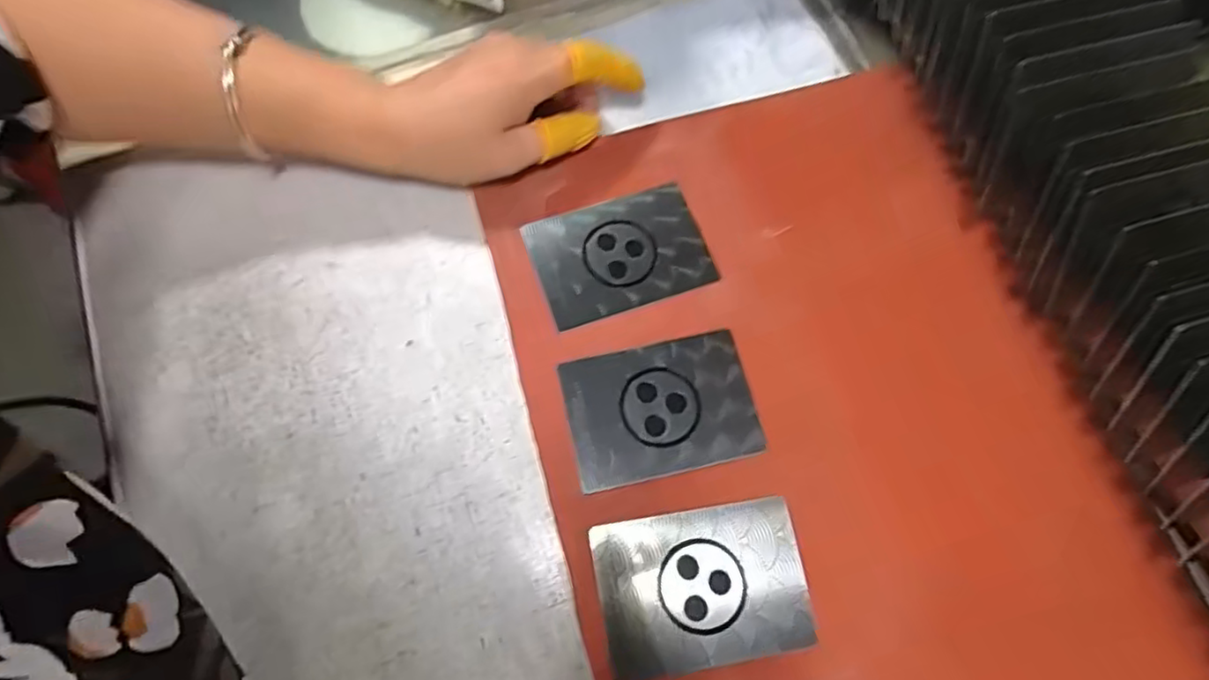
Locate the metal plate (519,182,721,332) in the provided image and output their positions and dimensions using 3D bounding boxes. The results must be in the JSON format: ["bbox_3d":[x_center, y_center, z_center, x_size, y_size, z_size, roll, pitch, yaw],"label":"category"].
[{"bbox_3d":[0.007,-0.043,0.328,0.083,0.006,0.058,-18,77,-5],"label":"metal plate"}]

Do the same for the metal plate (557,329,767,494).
[{"bbox_3d":[0.025,0.031,0.302,0.084,0.004,0.061,-14,71,-1],"label":"metal plate"}]

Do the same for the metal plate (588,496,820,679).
[{"bbox_3d":[0.041,0.105,0.277,0.086,0.004,0.063,-10,70,-2],"label":"metal plate"}]

